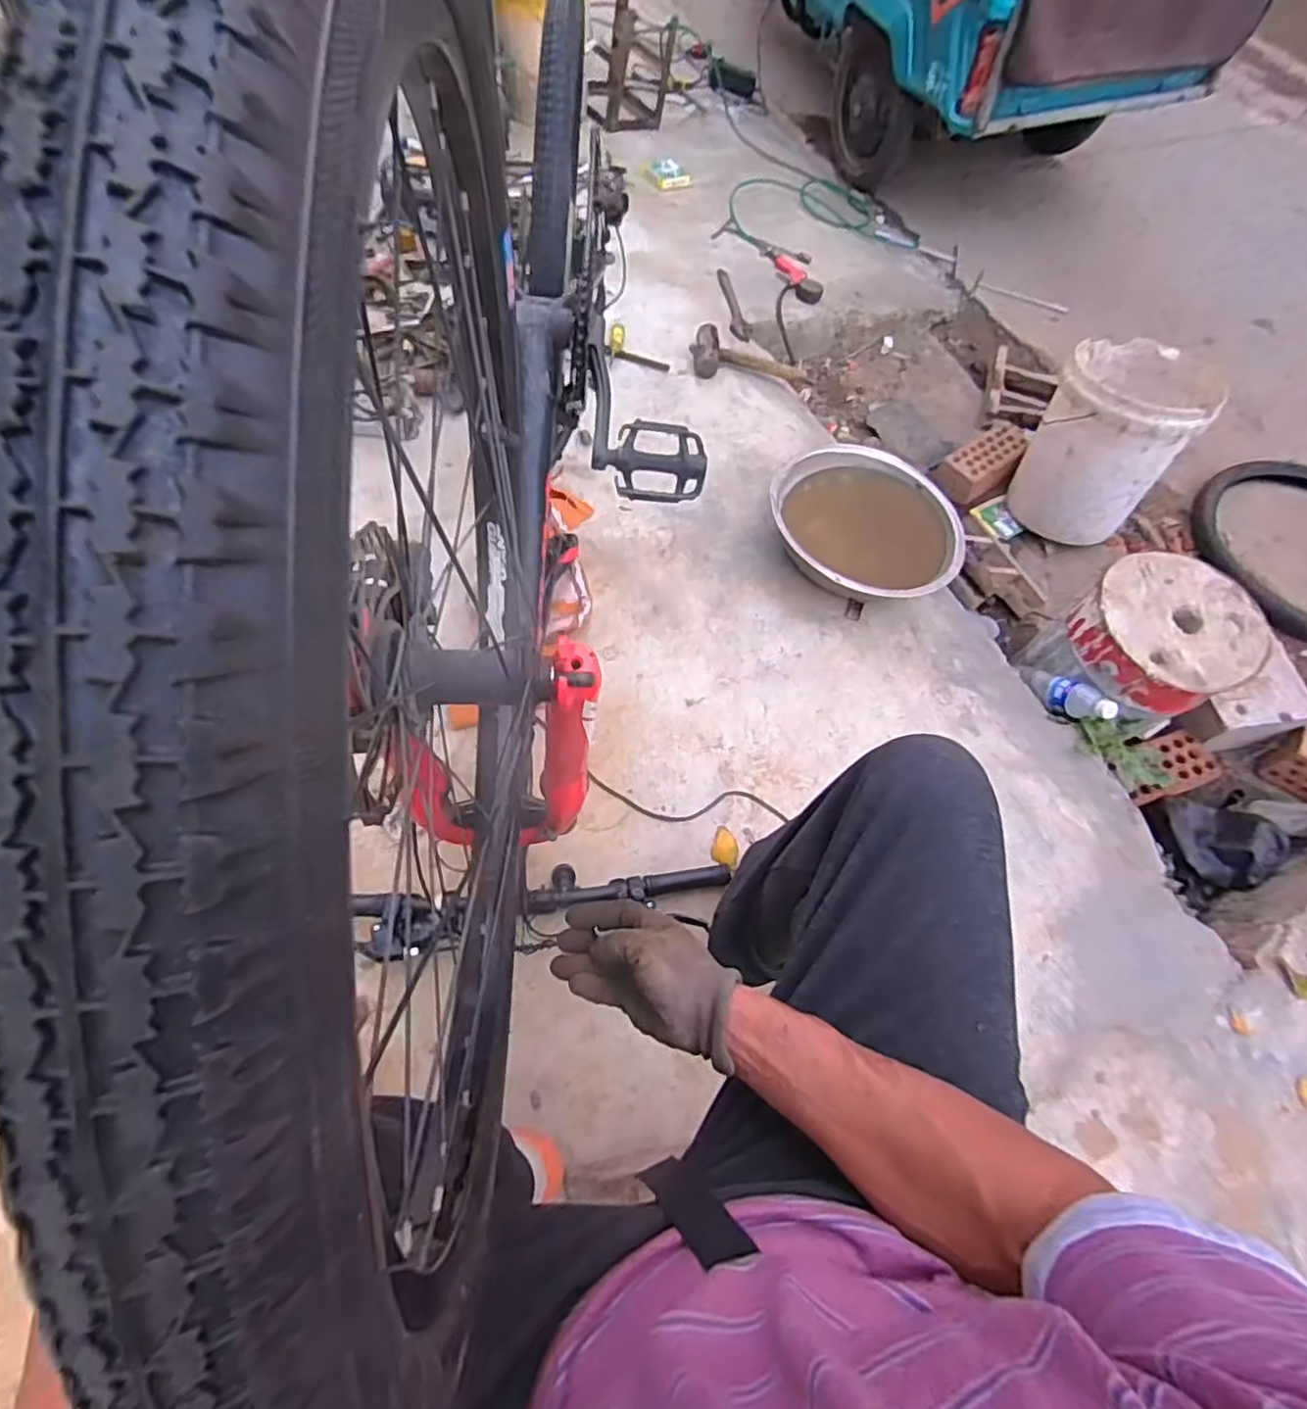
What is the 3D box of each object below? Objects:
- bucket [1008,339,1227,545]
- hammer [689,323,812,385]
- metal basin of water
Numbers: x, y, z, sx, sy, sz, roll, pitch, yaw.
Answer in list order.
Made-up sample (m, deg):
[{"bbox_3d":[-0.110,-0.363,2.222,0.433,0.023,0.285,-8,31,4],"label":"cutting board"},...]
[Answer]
[{"bbox_3d":[1.048,-0.620,1.557,0.305,0.352,0.318,1,63,-2],"label":"bucket"},{"bbox_3d":[0.221,-0.844,1.623,0.308,0.057,0.150,-8,62,-30],"label":"hammer"},{"bbox_3d":[0.409,-0.337,1.284,0.366,0.115,0.333,1,63,-2],"label":"metal basin of water"}]

